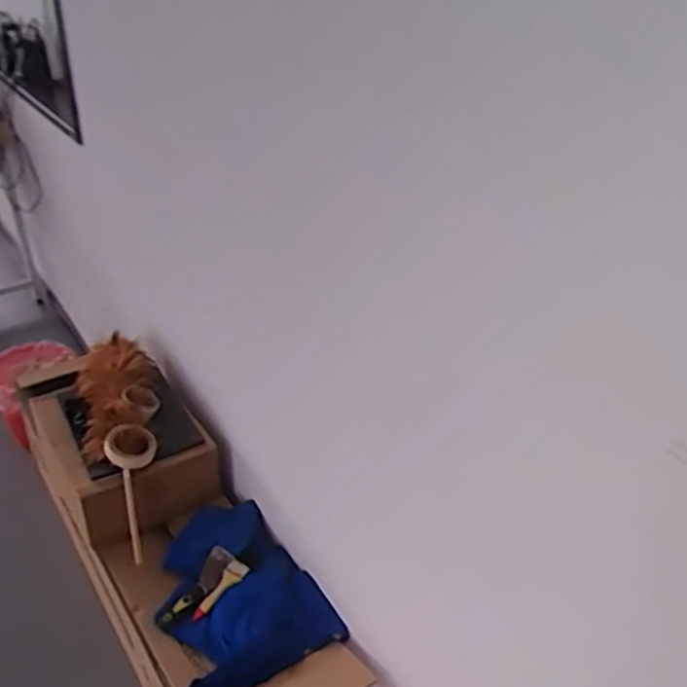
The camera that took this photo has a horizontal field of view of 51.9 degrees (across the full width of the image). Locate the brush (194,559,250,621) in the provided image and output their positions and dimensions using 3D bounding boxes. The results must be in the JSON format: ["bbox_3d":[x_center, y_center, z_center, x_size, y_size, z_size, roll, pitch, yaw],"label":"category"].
[{"bbox_3d":[-0.253,0.503,1.440,0.041,0.012,0.153,40,46,6],"label":"brush"}]

